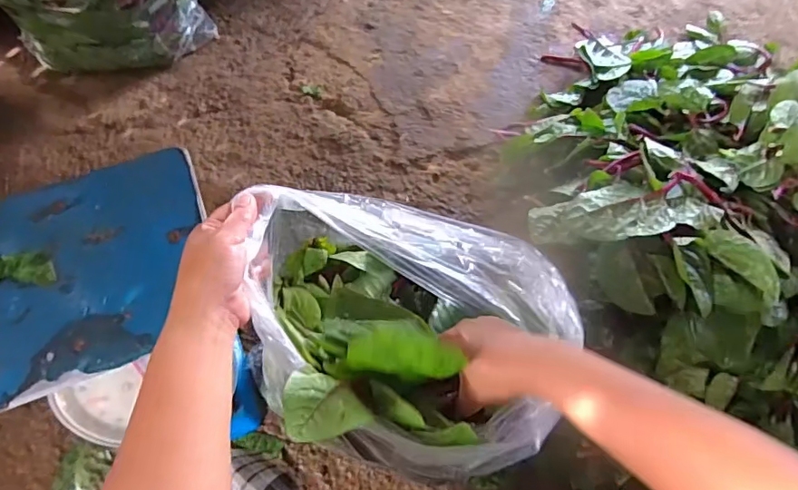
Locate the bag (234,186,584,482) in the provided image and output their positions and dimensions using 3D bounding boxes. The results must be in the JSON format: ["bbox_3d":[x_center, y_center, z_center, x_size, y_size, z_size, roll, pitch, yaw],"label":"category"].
[{"bbox_3d":[0.004,0.085,0.494,0.287,0.158,0.226,12,63,5],"label":"bag"}]

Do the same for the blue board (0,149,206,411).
[{"bbox_3d":[-0.351,0.029,0.544,0.292,0.012,0.229,-21,68,-10],"label":"blue board"}]

